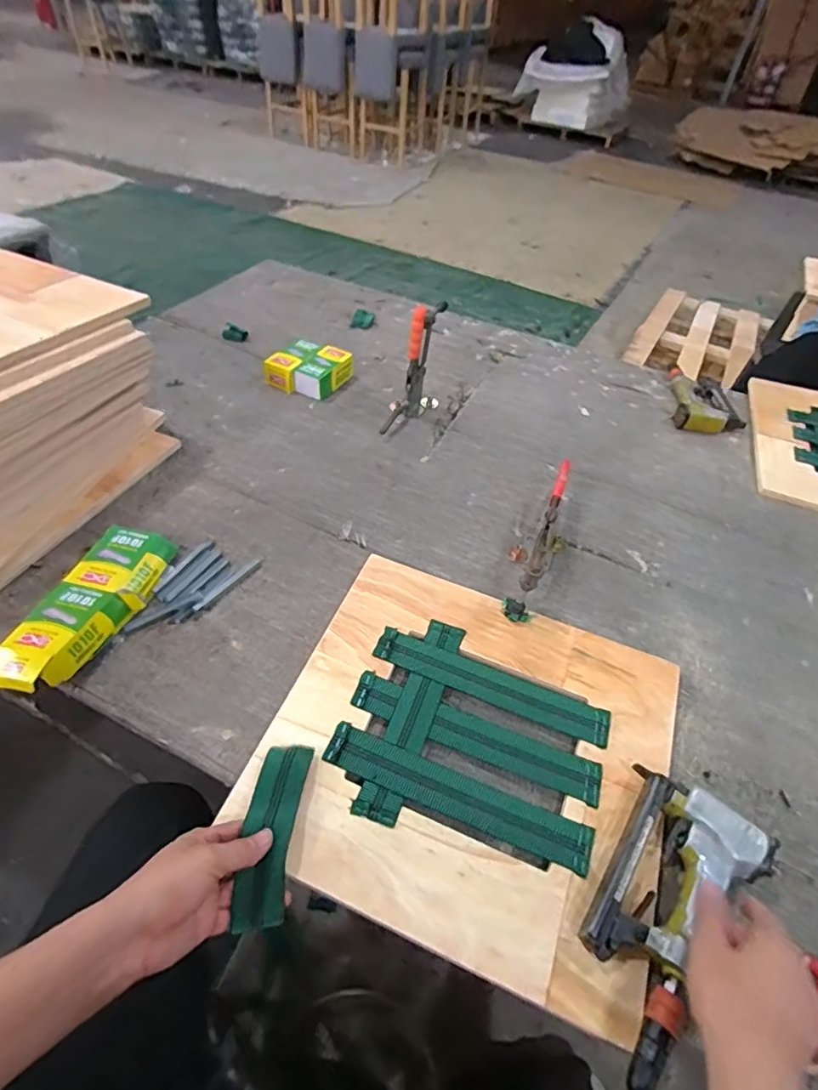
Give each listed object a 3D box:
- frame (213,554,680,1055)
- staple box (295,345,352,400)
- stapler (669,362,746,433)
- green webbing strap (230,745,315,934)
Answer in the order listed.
[{"bbox_3d":[0.070,0.220,0.612,0.419,0.017,0.395,20,49,12],"label":"frame"},{"bbox_3d":[-0.172,-0.354,1.098,0.068,0.053,0.136,24,49,15],"label":"staple box"},{"bbox_3d":[0.637,-0.319,1.154,0.135,0.040,0.240,14,48,6],"label":"stapler"},{"bbox_3d":[-0.133,0.277,0.522,0.047,0.031,0.160,7,56,0],"label":"green webbing strap"}]

